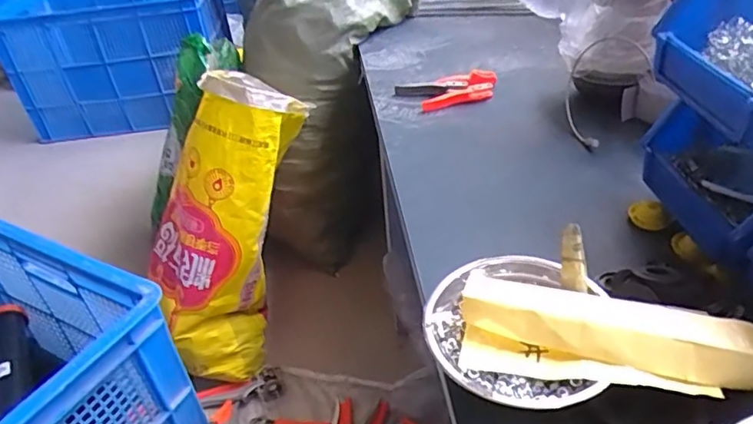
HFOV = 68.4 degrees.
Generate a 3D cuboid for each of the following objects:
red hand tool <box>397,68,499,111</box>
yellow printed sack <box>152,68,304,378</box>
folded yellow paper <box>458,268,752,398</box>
[{"bbox_3d":[0.129,-0.216,0.972,0.175,0.023,0.105,-7,36,-2],"label":"red hand tool"},{"bbox_3d":[-0.303,0.030,1.160,0.277,0.607,0.236,-11,30,-45],"label":"yellow printed sack"},{"bbox_3d":[0.191,0.100,0.457,0.234,0.031,0.070,6,38,15],"label":"folded yellow paper"}]

